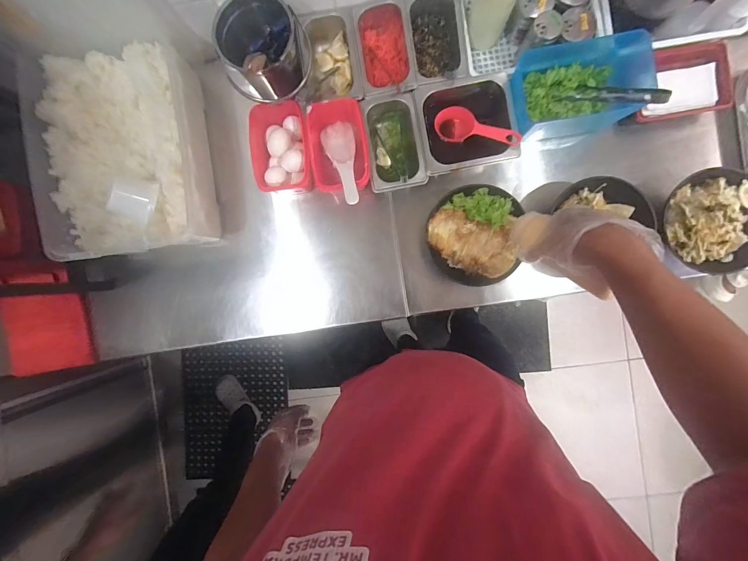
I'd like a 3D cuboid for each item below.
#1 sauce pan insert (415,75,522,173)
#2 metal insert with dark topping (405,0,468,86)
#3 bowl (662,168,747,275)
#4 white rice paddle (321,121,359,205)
[{"bbox_3d":[0.172,-0.290,0.624,0.172,0.090,0.159,-9,90,3],"label":"sauce pan insert"},{"bbox_3d":[0.117,-0.448,0.610,0.098,0.070,0.168,-7,90,3],"label":"metal insert with dark topping"},{"bbox_3d":[0.601,-0.107,0.575,0.169,0.046,0.177,0,91,3],"label":"bowl"},{"bbox_3d":[-0.057,-0.217,0.592,0.061,0.029,0.198,-13,60,3],"label":"white rice paddle"}]

